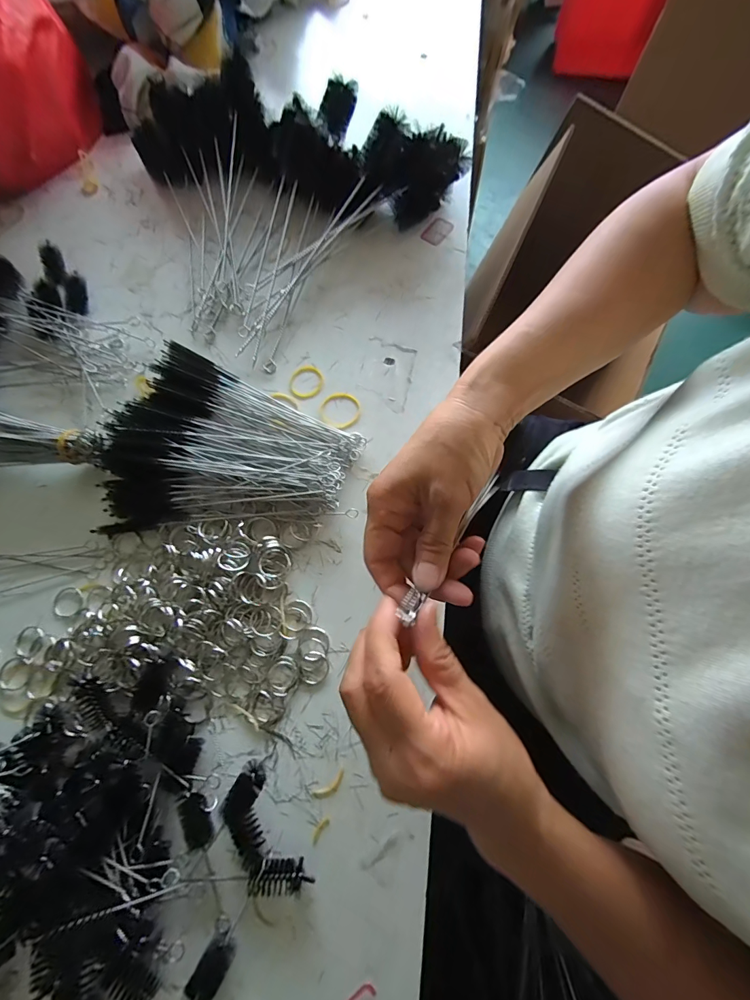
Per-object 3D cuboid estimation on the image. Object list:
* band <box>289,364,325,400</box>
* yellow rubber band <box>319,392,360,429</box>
[{"bbox_3d":[-0.067,-0.115,0.379,0.033,0.004,0.038,21,76,6],"label":"band"},{"bbox_3d":[-0.033,-0.085,0.367,0.037,0.004,0.038,0,75,0],"label":"yellow rubber band"}]

